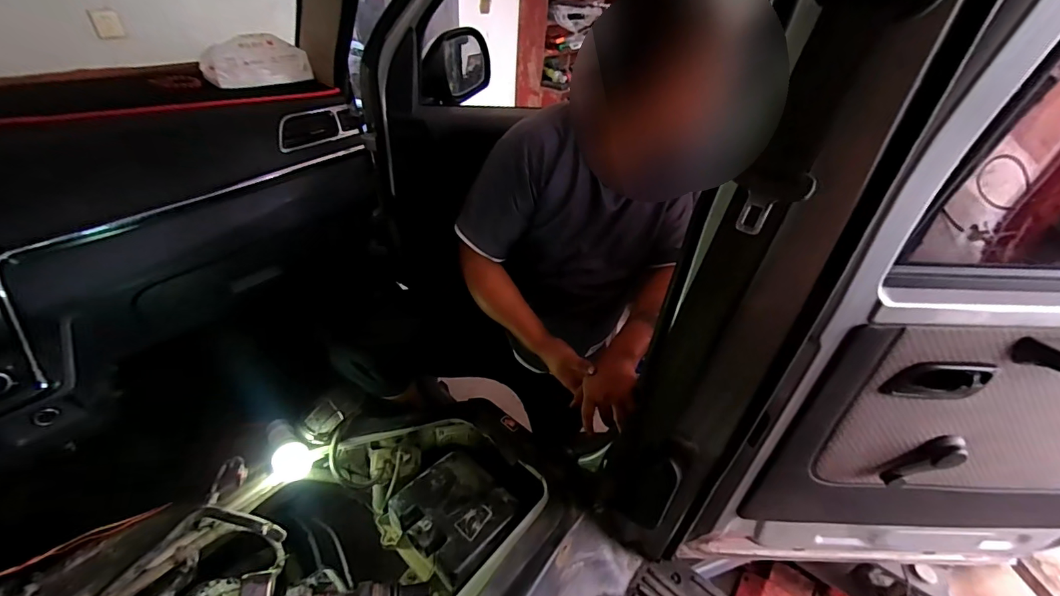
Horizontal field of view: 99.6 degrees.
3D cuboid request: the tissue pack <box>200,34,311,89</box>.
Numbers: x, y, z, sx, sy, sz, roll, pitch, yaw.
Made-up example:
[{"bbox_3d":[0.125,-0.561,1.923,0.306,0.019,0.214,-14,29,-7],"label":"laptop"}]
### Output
[{"bbox_3d":[-0.530,-0.462,0.873,0.188,0.083,0.064,-25,47,-33],"label":"tissue pack"}]

